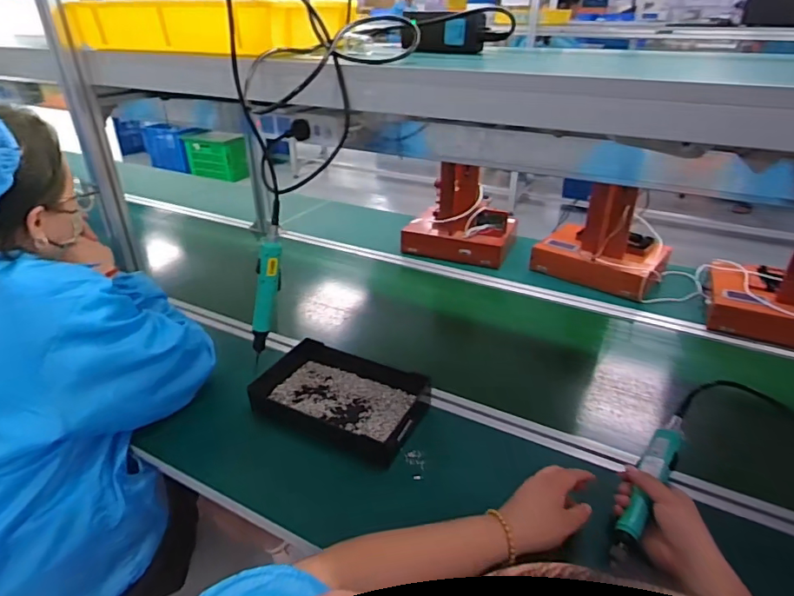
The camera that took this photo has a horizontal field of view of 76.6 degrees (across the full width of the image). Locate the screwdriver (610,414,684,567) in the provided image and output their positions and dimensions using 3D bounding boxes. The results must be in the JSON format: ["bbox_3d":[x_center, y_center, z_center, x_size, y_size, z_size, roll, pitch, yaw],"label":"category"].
[{"bbox_3d":[0.318,0.236,0.637,0.036,0.028,0.225,22,51,34],"label":"screwdriver"}]

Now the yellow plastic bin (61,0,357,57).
[{"bbox_3d":[-0.320,-0.498,0.916,0.423,0.072,0.257,12,33,21],"label":"yellow plastic bin"}]

